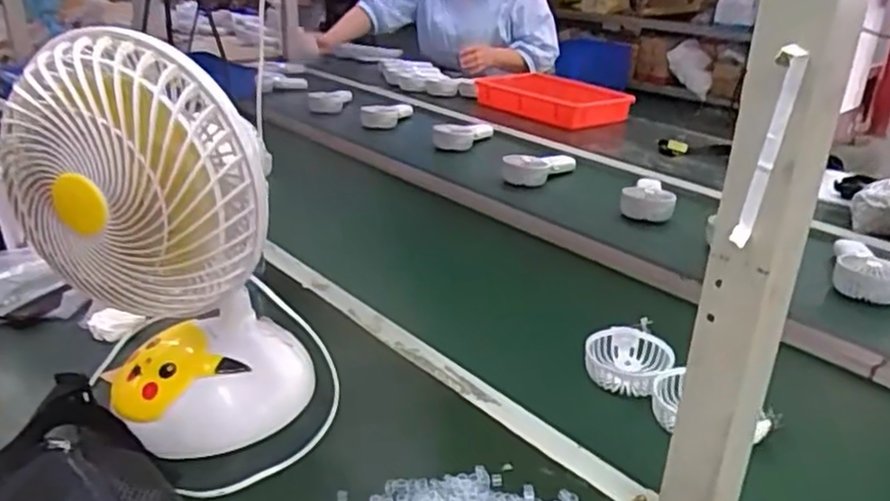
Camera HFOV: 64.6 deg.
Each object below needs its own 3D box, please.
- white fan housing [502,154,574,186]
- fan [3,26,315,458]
[{"bbox_3d":[0.183,-0.165,1.373,0.080,0.047,0.169,24,32,39],"label":"white fan housing"},{"bbox_3d":[-0.220,0.002,0.569,0.182,0.324,0.139,7,24,9],"label":"fan"}]

